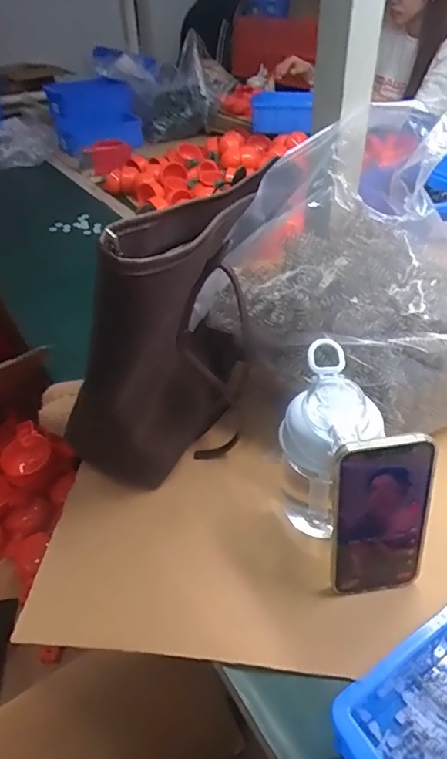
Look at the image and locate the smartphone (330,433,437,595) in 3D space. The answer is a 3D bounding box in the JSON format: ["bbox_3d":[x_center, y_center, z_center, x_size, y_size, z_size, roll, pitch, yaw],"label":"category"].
[{"bbox_3d":[0.121,0.107,0.380,0.072,0.147,0.009,-8,28,-4],"label":"smartphone"}]

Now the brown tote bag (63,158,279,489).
[{"bbox_3d":[-0.030,-0.039,0.466,0.091,0.256,0.205,15,43,21],"label":"brown tote bag"}]

